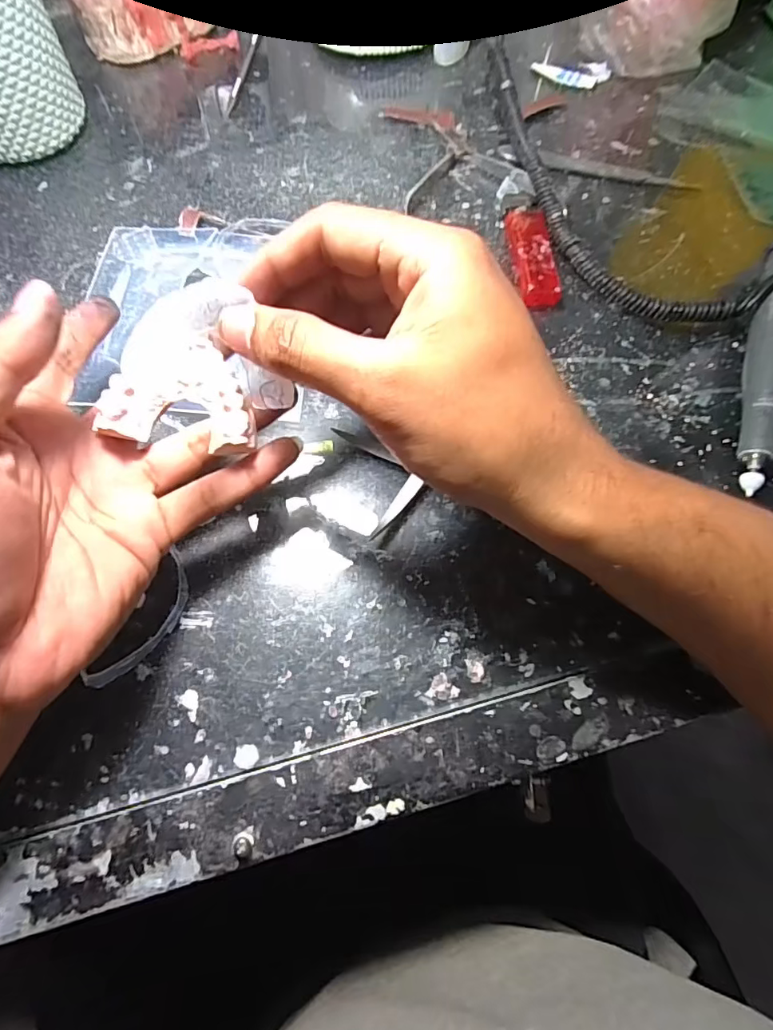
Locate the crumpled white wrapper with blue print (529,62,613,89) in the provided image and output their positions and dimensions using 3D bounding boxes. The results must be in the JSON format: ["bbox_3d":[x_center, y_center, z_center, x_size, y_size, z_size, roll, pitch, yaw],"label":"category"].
[{"bbox_3d":[0.143,-0.339,0.383,0.060,0.009,0.020,3,69,-1],"label":"crumpled white wrapper with blue print"}]

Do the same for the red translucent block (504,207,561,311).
[{"bbox_3d":[0.088,-0.157,0.307,0.025,0.013,0.066,-2,70,-3],"label":"red translucent block"}]

